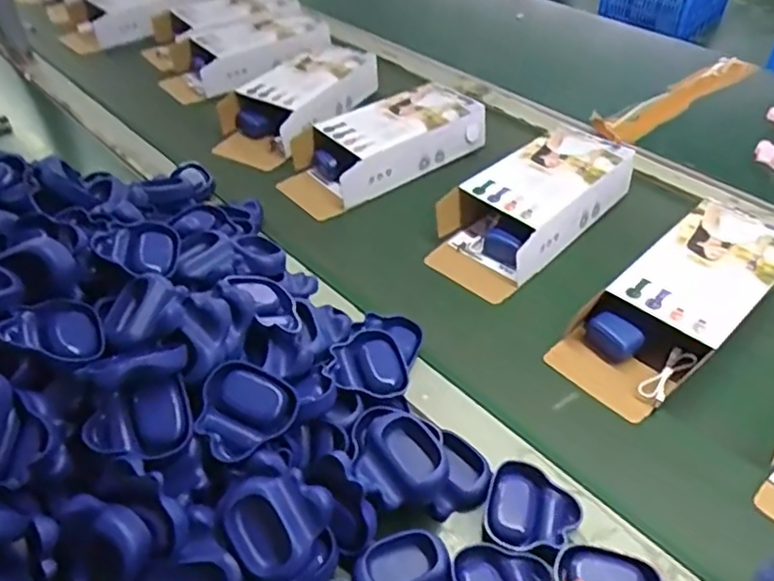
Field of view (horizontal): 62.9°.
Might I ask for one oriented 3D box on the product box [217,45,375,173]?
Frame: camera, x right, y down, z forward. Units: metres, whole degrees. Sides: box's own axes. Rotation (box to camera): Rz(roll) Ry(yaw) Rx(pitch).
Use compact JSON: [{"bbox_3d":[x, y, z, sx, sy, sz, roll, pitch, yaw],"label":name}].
[{"bbox_3d":[-0.112,-0.240,0.790,0.100,0.057,0.227,23,47,24],"label":"product box"}]

